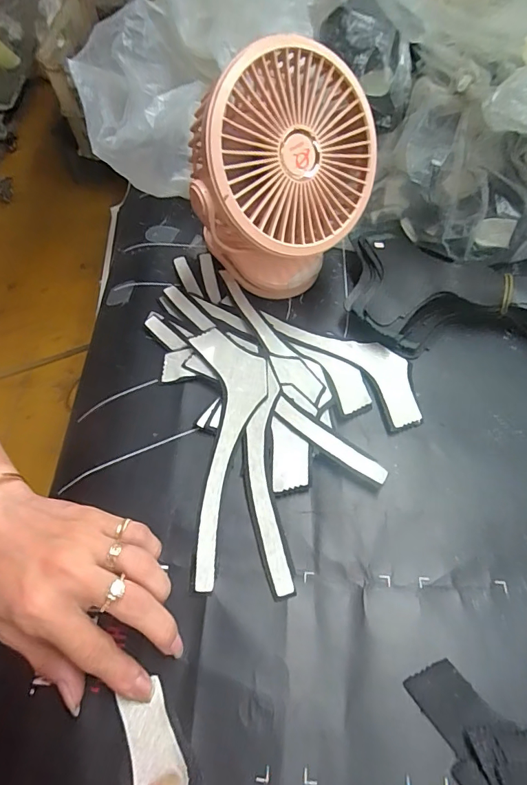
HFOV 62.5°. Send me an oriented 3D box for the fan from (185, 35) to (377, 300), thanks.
[{"bbox_3d":[0.013,-0.151,0.325,0.132,0.160,0.109,-14,61,-7],"label":"fan"}]

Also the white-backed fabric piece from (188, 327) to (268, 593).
[{"bbox_3d":[-0.021,0.036,0.308,0.055,0.007,0.183,-8,65,4],"label":"white-backed fabric piece"}]

